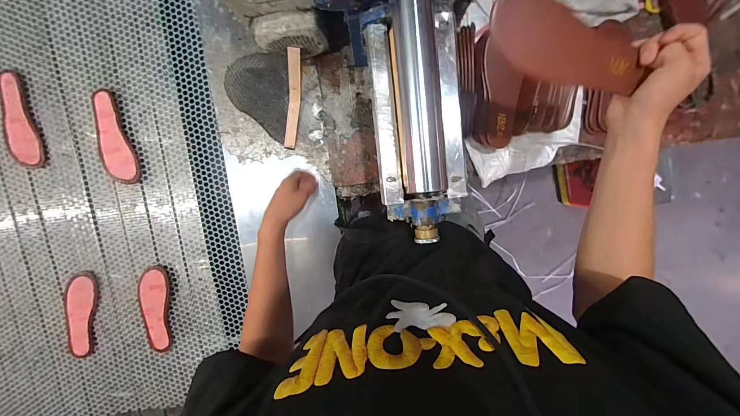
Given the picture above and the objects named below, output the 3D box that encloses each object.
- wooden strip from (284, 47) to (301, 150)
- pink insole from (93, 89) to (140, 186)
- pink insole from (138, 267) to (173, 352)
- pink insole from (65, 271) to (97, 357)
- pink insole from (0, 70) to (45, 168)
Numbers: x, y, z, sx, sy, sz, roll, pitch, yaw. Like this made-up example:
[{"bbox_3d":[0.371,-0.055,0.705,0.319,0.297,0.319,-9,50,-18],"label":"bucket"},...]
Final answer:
[{"bbox_3d":[-0.170,-0.238,0.691,0.027,0.039,0.216,14,126,0],"label":"wooden strip"},{"bbox_3d":[-0.623,-0.168,0.757,0.082,0.017,0.222,-16,96,1],"label":"pink insole"},{"bbox_3d":[-0.553,0.261,0.802,0.076,0.010,0.226,3,97,-2],"label":"pink insole"},{"bbox_3d":[-0.746,0.272,0.800,0.071,0.012,0.216,9,93,-9],"label":"pink insole"},{"bbox_3d":[-0.819,-0.203,0.721,0.072,0.017,0.215,-8,96,0],"label":"pink insole"}]

